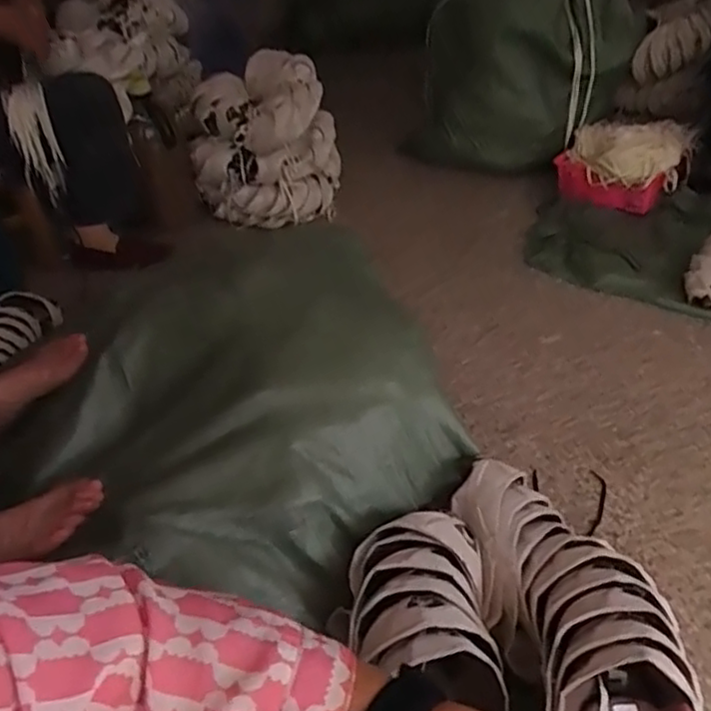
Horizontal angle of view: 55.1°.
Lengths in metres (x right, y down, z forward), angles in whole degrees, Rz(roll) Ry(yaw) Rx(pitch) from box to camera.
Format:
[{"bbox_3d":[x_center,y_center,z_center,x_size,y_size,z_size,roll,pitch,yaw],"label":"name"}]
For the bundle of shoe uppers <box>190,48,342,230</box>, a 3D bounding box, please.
[{"bbox_3d":[-0.201,-0.470,1.535,0.317,0.350,0.234,-4,36,0],"label":"bundle of shoe uppers"}]

